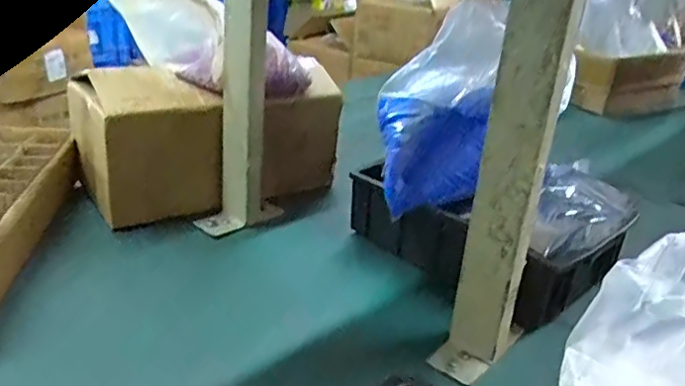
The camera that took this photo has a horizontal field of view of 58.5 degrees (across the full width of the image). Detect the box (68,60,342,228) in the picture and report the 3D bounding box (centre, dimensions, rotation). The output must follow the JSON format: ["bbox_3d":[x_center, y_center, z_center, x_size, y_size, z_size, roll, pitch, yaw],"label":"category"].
[{"bbox_3d":[-0.250,-0.067,0.781,0.141,0.163,0.164,-13,30,-34],"label":"box"}]

